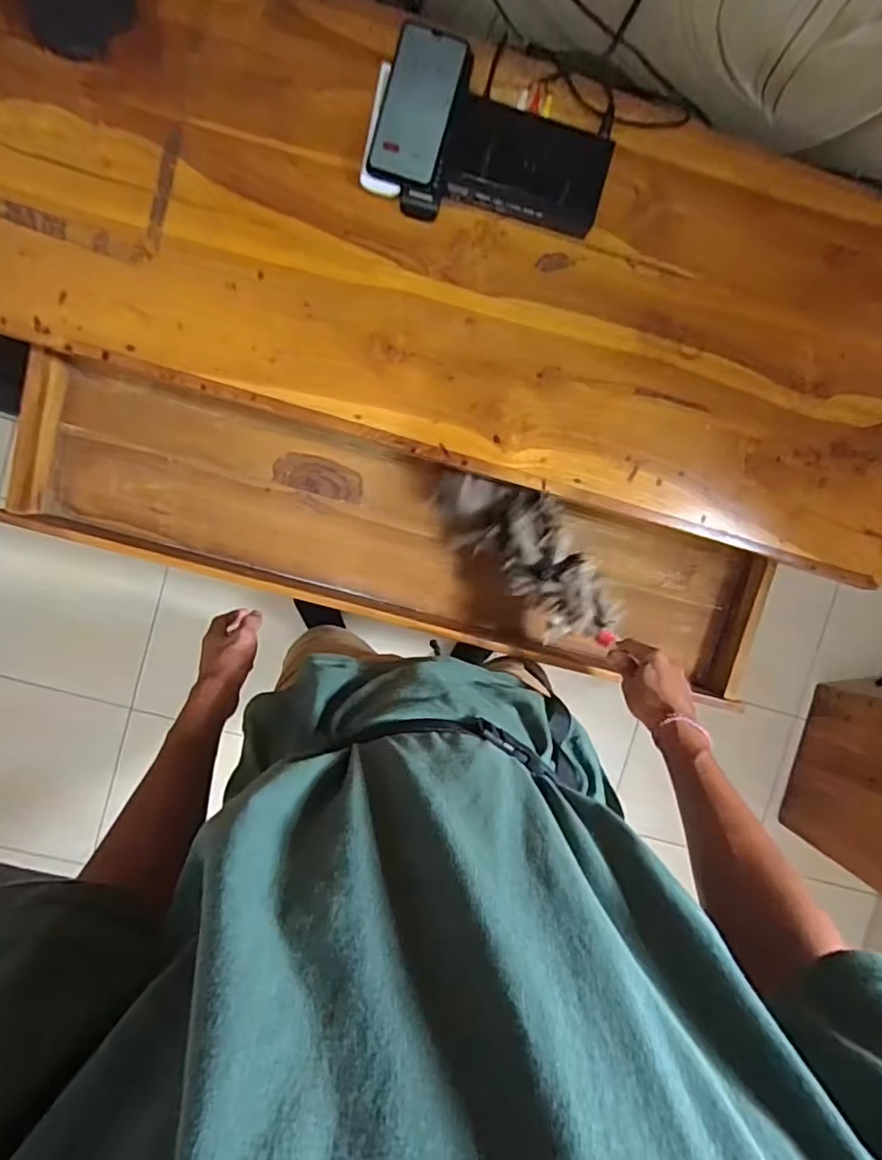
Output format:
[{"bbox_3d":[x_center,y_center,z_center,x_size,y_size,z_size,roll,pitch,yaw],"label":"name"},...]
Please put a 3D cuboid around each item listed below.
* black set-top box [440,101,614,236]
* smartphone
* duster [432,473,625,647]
[{"bbox_3d":[0.095,-0.453,0.665,0.174,0.037,0.091,11,93,-5],"label":"black set-top box"},{"bbox_3d":[-0.023,-0.508,0.644,0.077,0.011,0.150,15,100,-2],"label":"smartphone"},{"bbox_3d":[0.119,-0.043,0.782,0.127,0.090,0.290,-45,73,0],"label":"duster"}]

